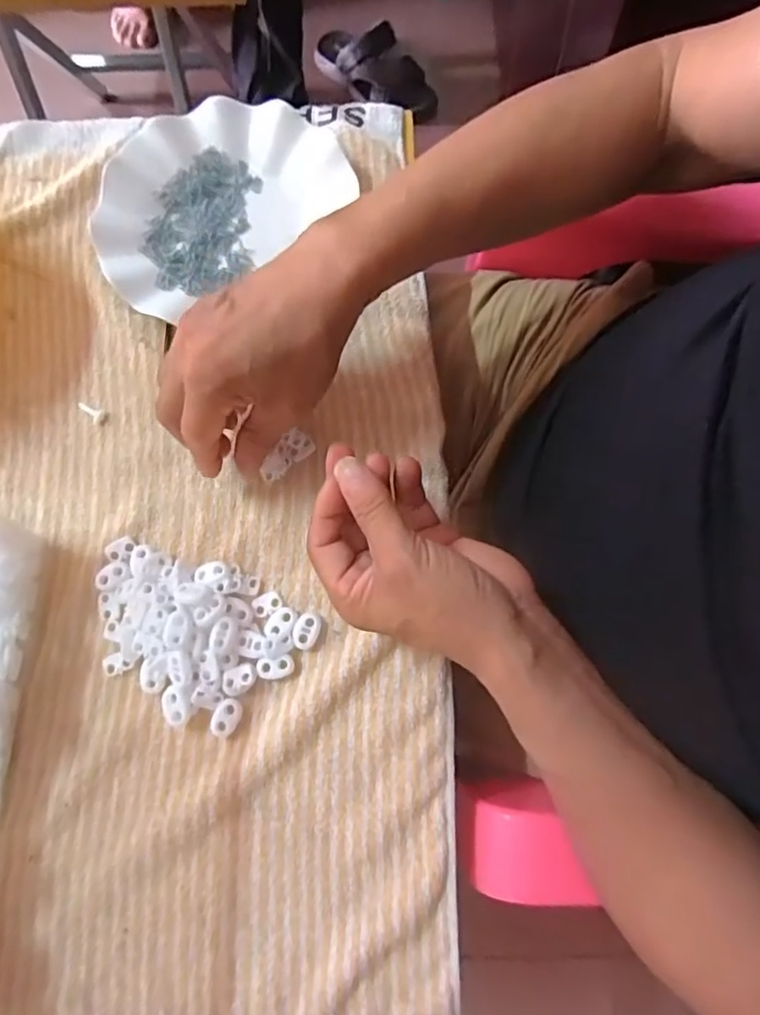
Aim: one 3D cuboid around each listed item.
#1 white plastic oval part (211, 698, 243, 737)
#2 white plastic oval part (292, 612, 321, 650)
[{"bbox_3d":[-0.091,0.123,0.349,0.015,0.004,0.022,26,79,9],"label":"white plastic oval part"},{"bbox_3d":[-0.045,0.075,0.361,0.015,0.004,0.022,7,76,5],"label":"white plastic oval part"}]

